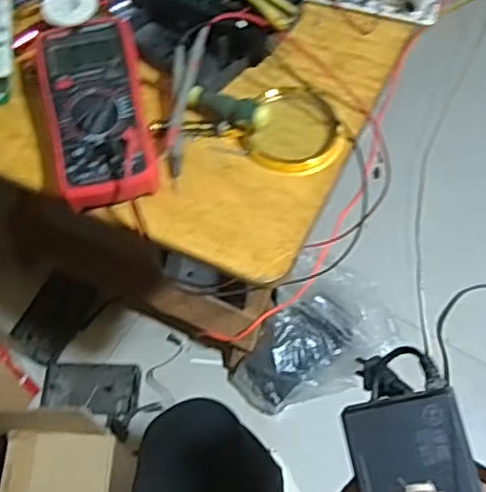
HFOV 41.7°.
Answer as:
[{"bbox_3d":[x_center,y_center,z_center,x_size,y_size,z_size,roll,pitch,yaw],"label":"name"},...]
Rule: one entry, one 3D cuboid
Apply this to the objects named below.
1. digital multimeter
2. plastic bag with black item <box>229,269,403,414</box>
[{"bbox_3d":[-0.135,-0.120,0.584,0.092,0.045,0.187,-11,62,-3],"label":"digital multimeter"},{"bbox_3d":[0.107,0.154,1.021,0.253,0.116,0.176,-10,62,-2],"label":"plastic bag with black item"}]

